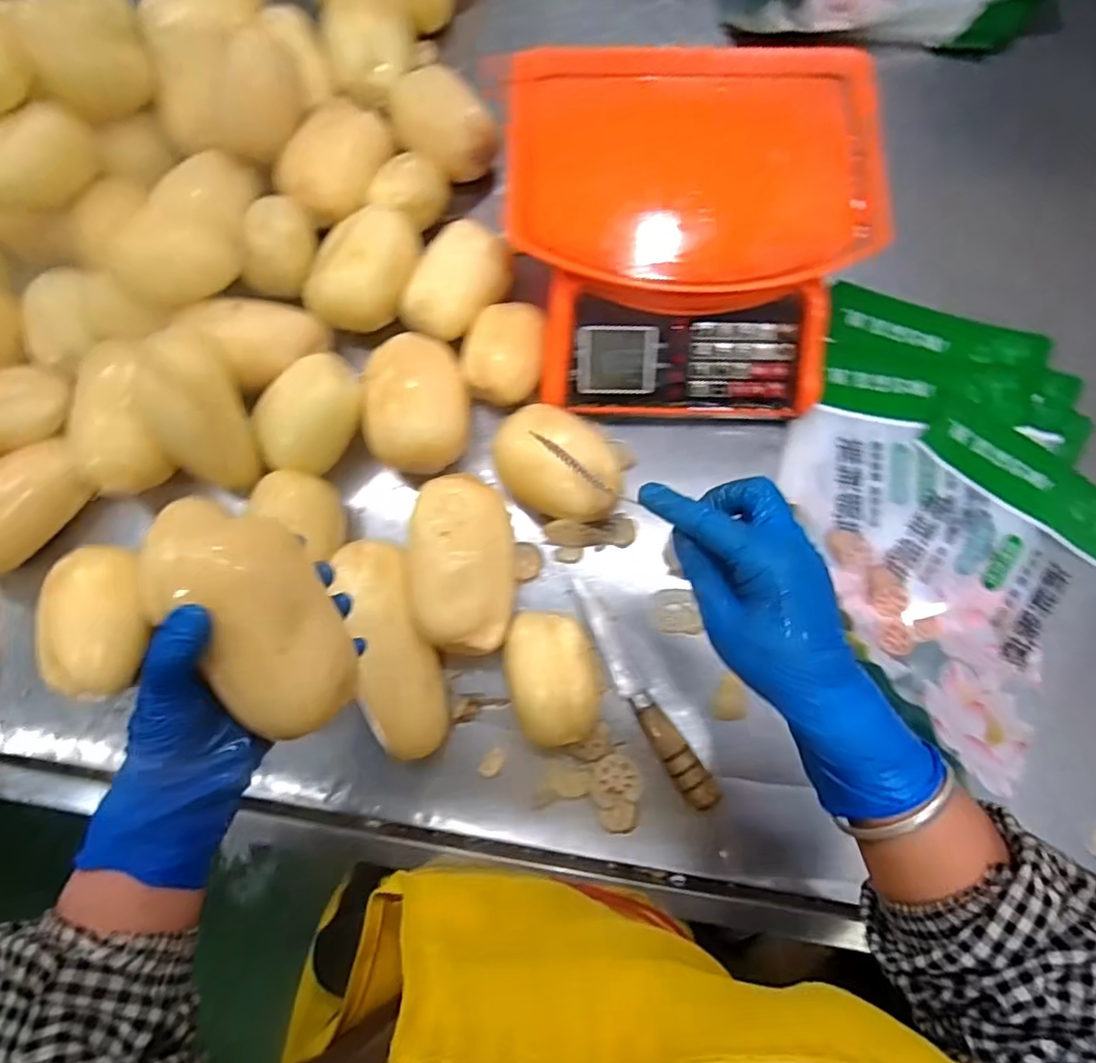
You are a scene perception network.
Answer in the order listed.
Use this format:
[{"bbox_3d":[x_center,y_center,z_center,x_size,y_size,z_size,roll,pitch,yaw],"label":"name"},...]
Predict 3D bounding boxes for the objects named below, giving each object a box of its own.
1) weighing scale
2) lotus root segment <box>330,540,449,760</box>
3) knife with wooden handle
[{"bbox_3d":[0.115,-0.250,0.520,0.281,0.112,0.278,0,77,1],"label":"weighing scale"},{"bbox_3d":[-0.121,0.093,0.483,0.057,0.076,0.163,-17,78,-3],"label":"lotus root segment"},{"bbox_3d":[0.071,0.126,0.489,0.026,0.025,0.197,-31,79,-6],"label":"knife with wooden handle"}]

